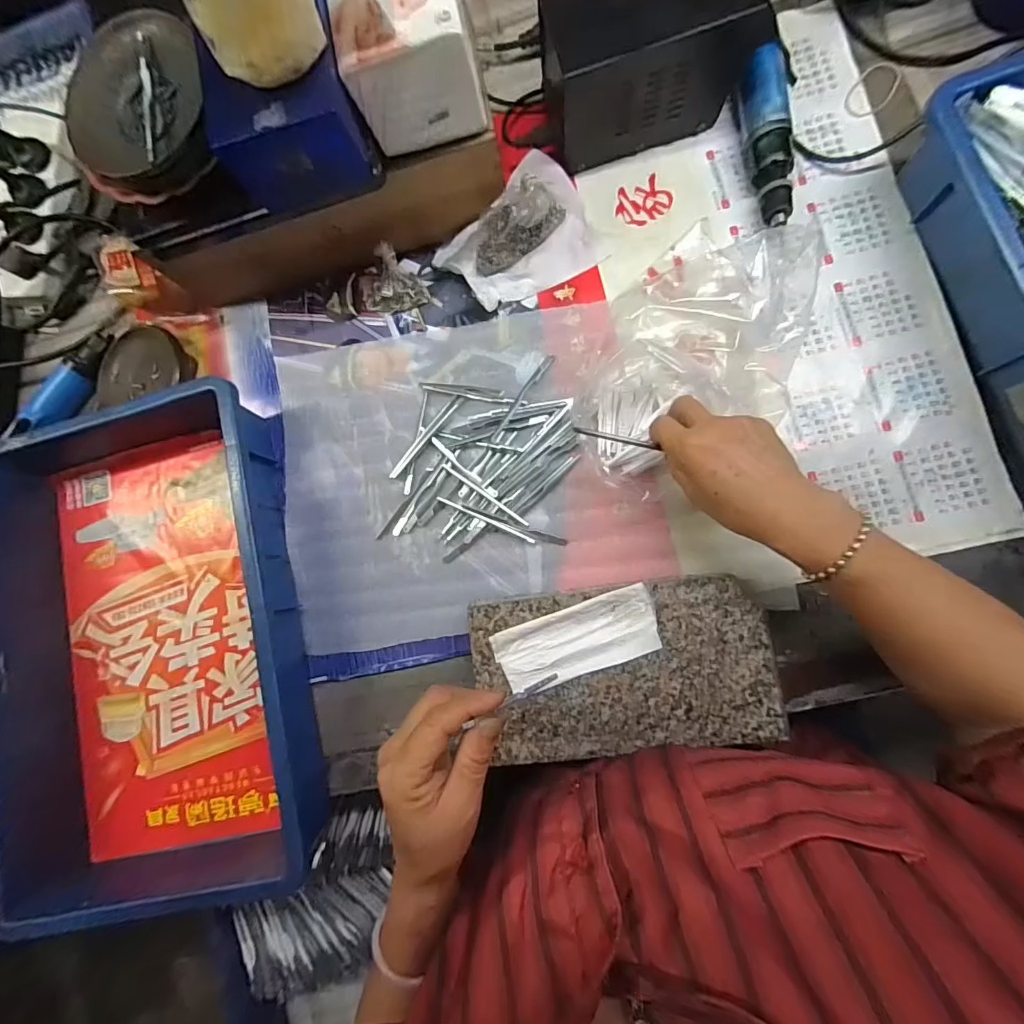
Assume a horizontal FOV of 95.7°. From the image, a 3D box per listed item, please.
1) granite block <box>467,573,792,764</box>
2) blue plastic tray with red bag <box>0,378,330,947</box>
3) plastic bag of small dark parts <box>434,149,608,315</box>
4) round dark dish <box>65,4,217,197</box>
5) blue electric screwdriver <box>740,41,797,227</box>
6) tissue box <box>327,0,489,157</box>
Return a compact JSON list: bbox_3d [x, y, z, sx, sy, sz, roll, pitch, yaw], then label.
[{"bbox_3d":[0.091,0.130,0.396,0.236,0.035,0.132,-8,84,7],"label":"granite block"},{"bbox_3d":[-0.337,0.113,0.435,0.303,0.080,0.463,-11,84,7],"label":"blue plastic tray with red bag"},{"bbox_3d":[0.003,-0.263,0.439,0.150,0.056,0.101,-28,82,5],"label":"plastic bag of small dark parts"},{"bbox_3d":[-0.273,-0.294,0.339,0.096,0.031,0.115,-8,84,7],"label":"round dark dish"},{"bbox_3d":[0.233,-0.338,0.421,0.046,0.042,0.155,1,85,8],"label":"blue electric screwdriver"},{"bbox_3d":[-0.083,-0.363,0.320,0.090,0.123,0.122,-14,83,6],"label":"tissue box"}]

